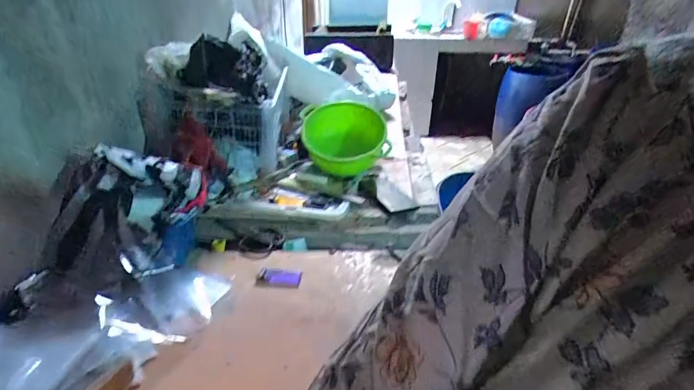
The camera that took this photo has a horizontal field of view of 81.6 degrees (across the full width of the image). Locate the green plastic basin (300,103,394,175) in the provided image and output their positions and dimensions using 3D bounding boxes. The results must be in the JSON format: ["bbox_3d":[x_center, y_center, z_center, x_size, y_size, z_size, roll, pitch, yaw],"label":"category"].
[{"bbox_3d":[-0.005,-0.137,1.025,0.183,0.130,0.208,-12,43,-13],"label":"green plastic basin"}]

